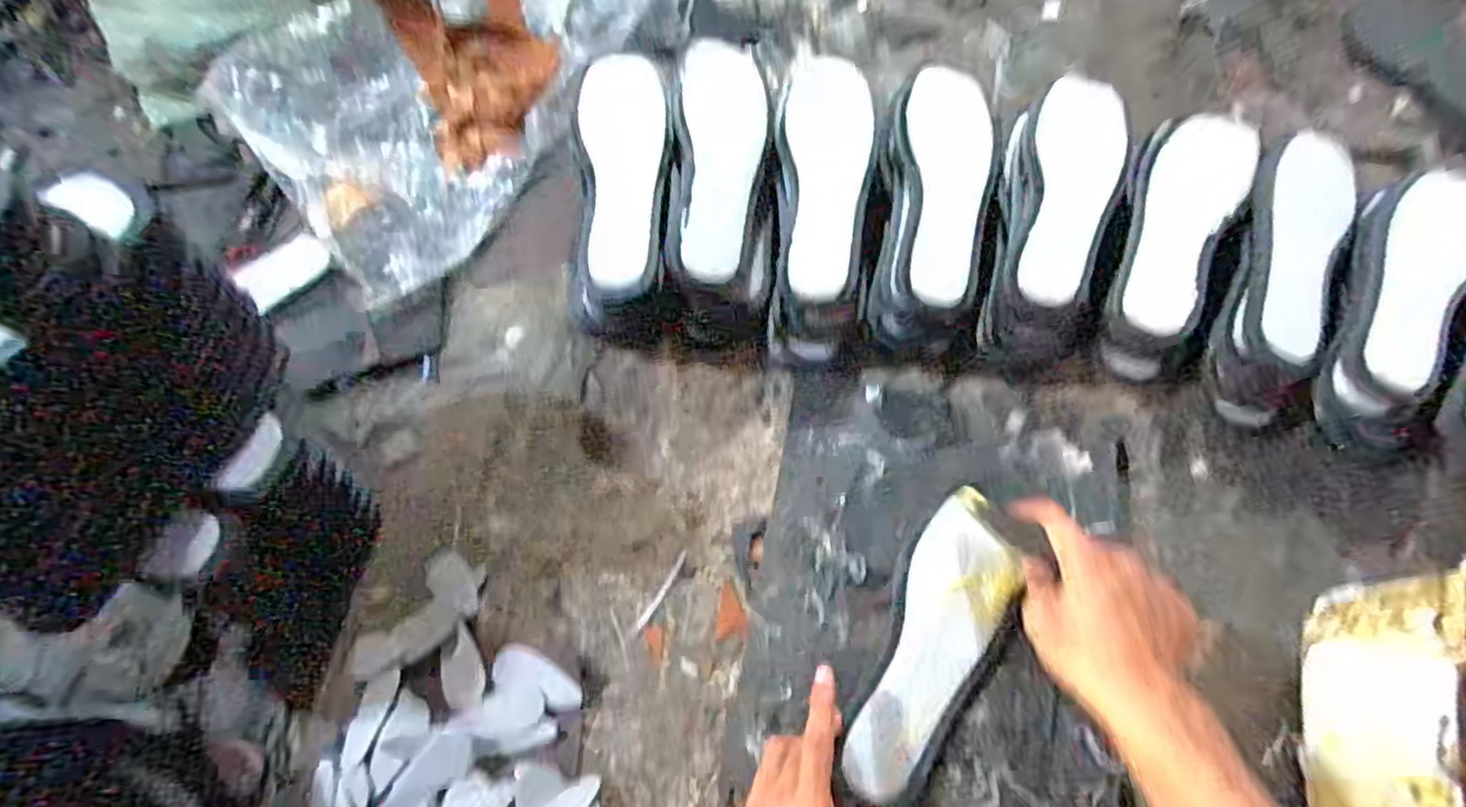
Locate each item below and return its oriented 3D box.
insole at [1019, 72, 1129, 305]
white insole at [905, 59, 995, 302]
[{"bbox_3d":[0.277,-0.181,0.574,0.074,0.018,0.223,18,69,8],"label":"insole"},{"bbox_3d":[0.179,-0.181,0.567,0.067,0.023,0.215,4,67,3],"label":"white insole"}]

